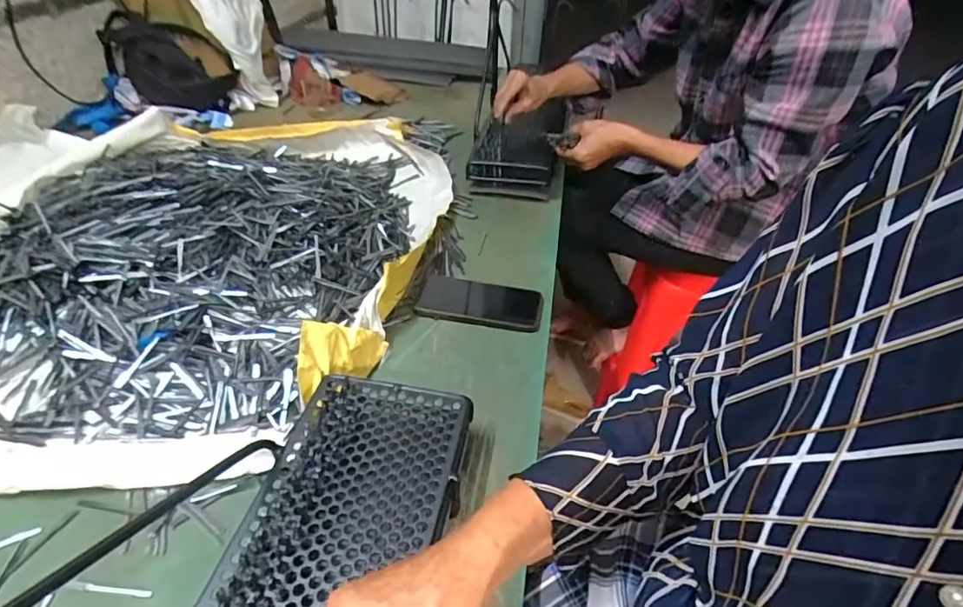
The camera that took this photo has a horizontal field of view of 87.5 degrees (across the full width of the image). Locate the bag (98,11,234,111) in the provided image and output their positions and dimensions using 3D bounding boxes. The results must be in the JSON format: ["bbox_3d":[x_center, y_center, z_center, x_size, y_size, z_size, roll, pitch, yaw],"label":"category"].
[{"bbox_3d":[-0.718,-0.557,1.143,0.256,0.165,0.154,23,45,23],"label":"bag"}]

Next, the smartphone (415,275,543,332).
[{"bbox_3d":[-0.004,-0.005,0.669,0.167,0.007,0.089,11,42,10],"label":"smartphone"}]

